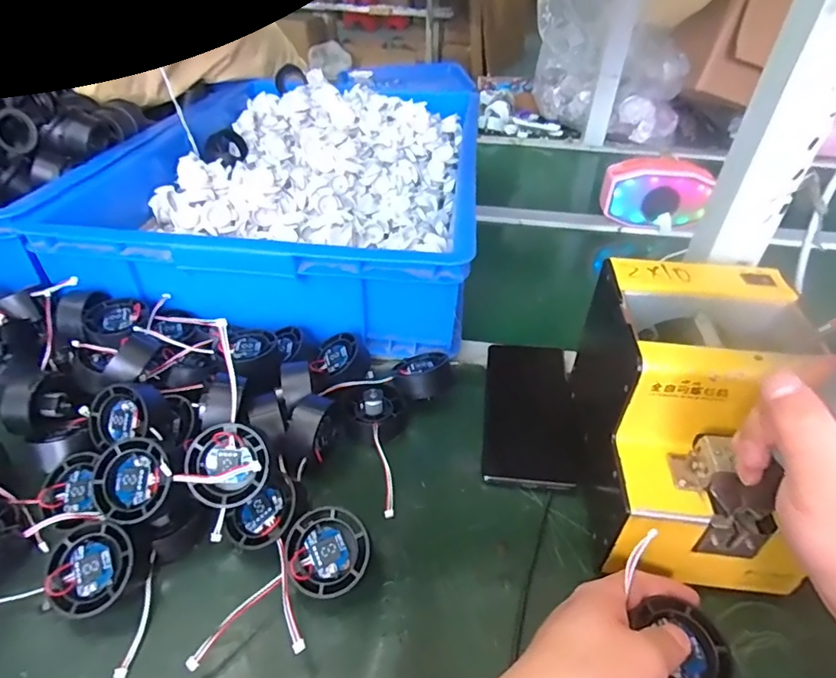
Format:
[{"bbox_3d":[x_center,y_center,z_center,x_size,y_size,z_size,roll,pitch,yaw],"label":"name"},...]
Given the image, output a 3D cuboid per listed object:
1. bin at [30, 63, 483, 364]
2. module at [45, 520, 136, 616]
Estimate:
[{"bbox_3d":[-0.145,-0.241,0.671,0.426,0.108,0.584,5,40,2],"label":"bin"},{"bbox_3d":[-0.200,0.141,0.319,0.050,0.018,0.050,1,67,-3],"label":"module"}]

